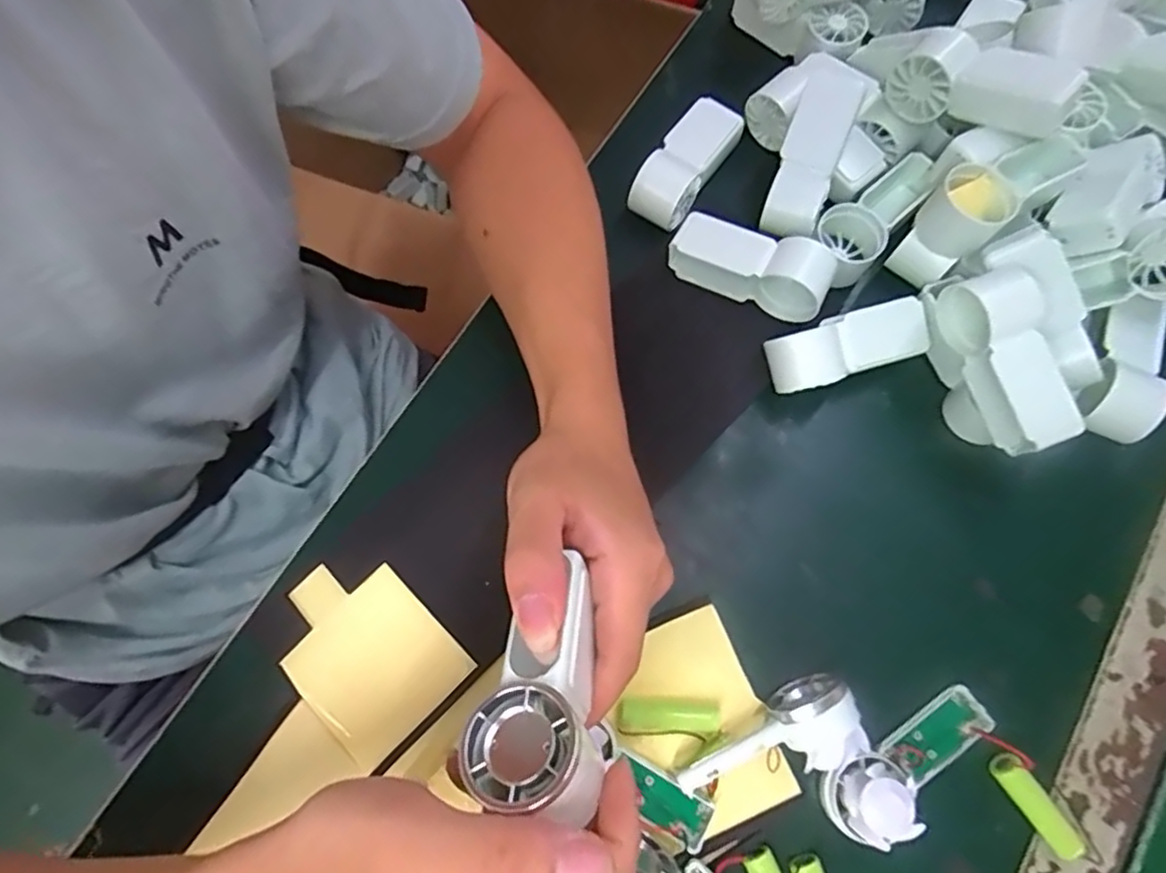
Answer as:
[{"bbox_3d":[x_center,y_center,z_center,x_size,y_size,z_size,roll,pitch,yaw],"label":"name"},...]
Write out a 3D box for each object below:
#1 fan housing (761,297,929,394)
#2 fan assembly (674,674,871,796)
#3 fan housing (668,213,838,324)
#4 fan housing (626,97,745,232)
[{"bbox_3d":[0.152,-0.053,0.378,0.090,0.030,0.035,-18,92,-11],"label":"fan housing"},{"bbox_3d":[0.091,0.153,0.314,0.090,0.031,0.037,-26,75,-7],"label":"fan assembly"},{"bbox_3d":[0.100,-0.102,0.390,0.094,0.038,0.037,26,75,8],"label":"fan housing"},{"bbox_3d":[0.067,-0.176,0.421,0.039,0.032,0.089,32,76,10],"label":"fan housing"}]

